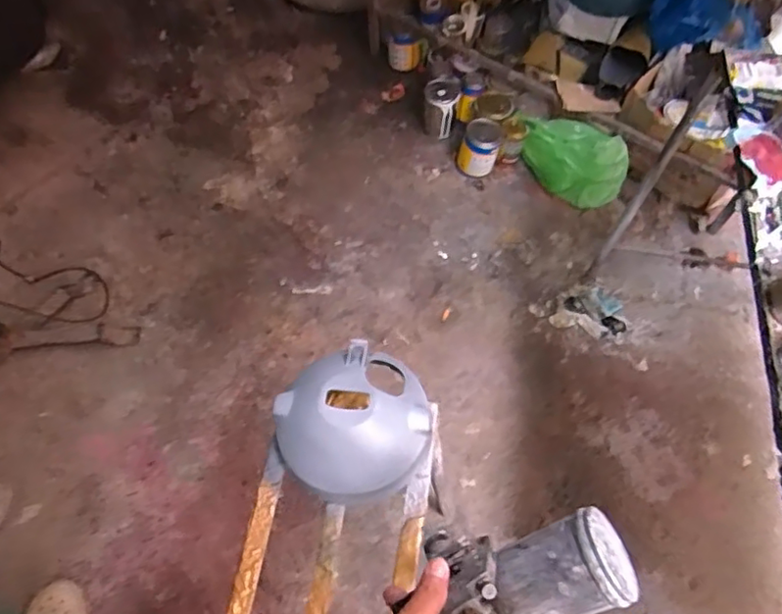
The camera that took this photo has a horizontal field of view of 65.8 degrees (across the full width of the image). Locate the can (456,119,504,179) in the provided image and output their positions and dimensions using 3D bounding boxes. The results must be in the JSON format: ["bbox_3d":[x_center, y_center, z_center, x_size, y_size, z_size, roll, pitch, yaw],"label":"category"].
[{"bbox_3d":[0.248,-0.442,1.703,0.113,0.115,0.102,17,63,8],"label":"can"}]

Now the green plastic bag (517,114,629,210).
[{"bbox_3d":[0.495,-0.421,1.684,0.320,0.174,0.147,30,65,14],"label":"green plastic bag"}]

